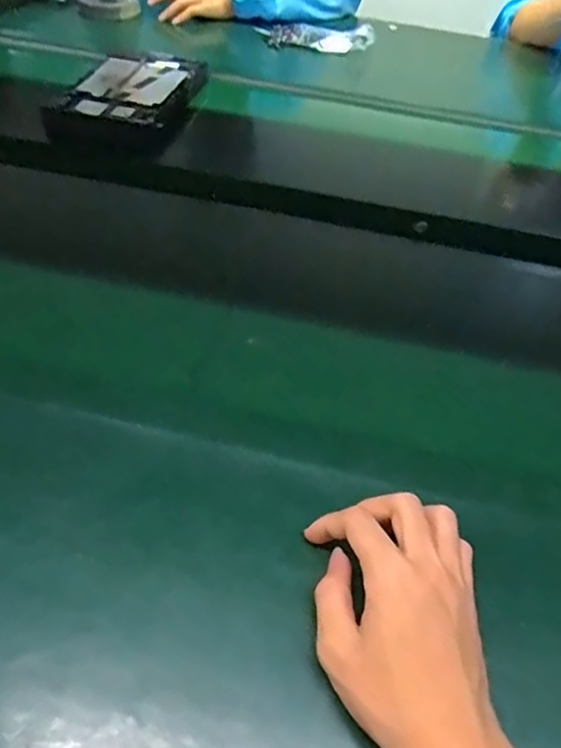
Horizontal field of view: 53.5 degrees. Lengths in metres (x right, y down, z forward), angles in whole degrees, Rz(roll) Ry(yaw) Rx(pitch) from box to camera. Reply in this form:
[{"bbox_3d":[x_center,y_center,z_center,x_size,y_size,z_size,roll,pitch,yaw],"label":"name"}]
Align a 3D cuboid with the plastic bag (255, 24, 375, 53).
[{"bbox_3d":[0.062,-0.600,0.996,0.200,0.030,0.067,1,50,0],"label":"plastic bag"}]

